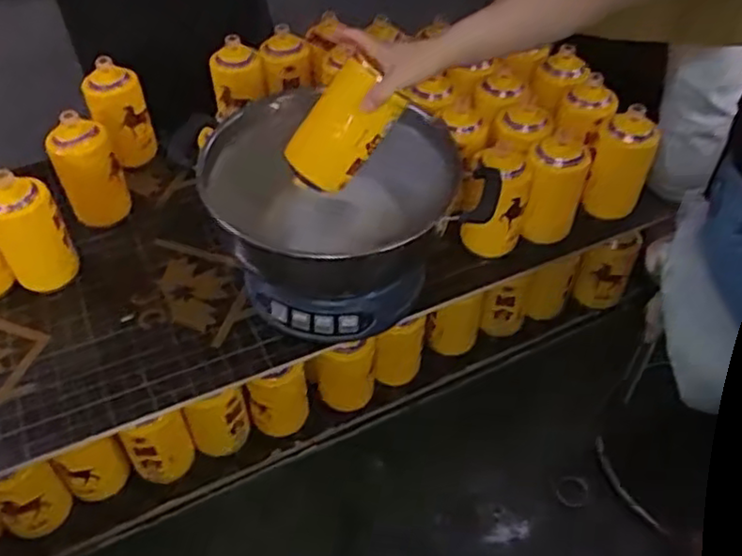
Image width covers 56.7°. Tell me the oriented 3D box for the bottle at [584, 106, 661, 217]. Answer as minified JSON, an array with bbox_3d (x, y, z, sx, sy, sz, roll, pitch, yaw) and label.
[{"bbox_3d":[0.402,-0.181,1.117,0.089,0.162,0.083,18,51,15],"label":"bottle"}]

